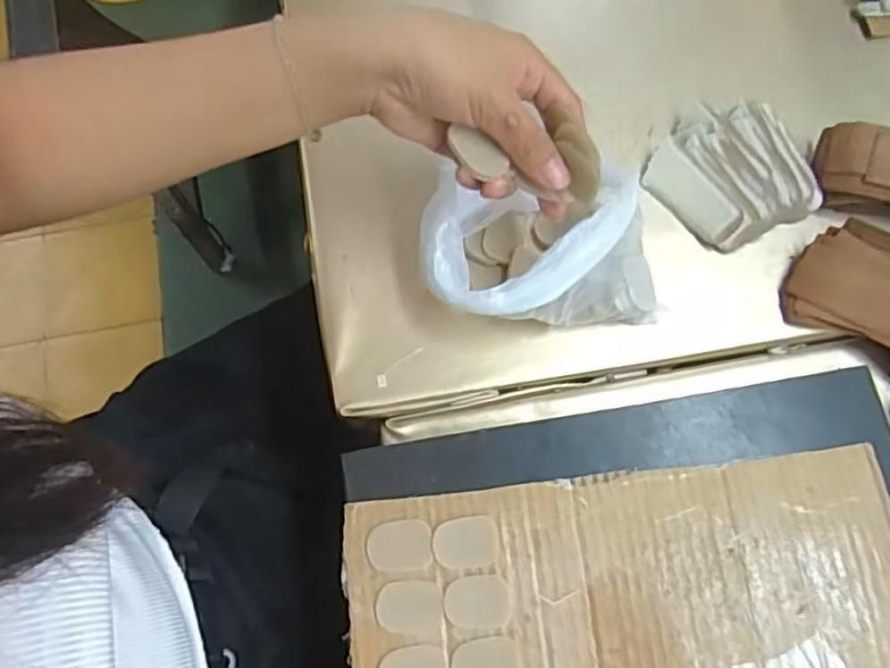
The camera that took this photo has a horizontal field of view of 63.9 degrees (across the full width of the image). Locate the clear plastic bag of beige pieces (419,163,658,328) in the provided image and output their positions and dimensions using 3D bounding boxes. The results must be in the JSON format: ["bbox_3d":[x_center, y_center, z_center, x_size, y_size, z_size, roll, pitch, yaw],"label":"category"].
[{"bbox_3d":[0.057,-0.049,0.418,0.138,0.069,0.081,-3,73,1],"label":"clear plastic bag of beige pieces"}]

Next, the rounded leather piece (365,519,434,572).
[{"bbox_3d":[-0.024,0.112,0.377,0.034,0.004,0.025,-8,73,-1],"label":"rounded leather piece"}]

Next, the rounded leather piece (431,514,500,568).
[{"bbox_3d":[0.011,0.110,0.378,0.034,0.004,0.025,-11,73,-2],"label":"rounded leather piece"}]

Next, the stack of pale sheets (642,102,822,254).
[{"bbox_3d":[0.185,-0.102,0.455,0.088,0.029,0.091,-40,76,-10],"label":"stack of pale sheets"}]

